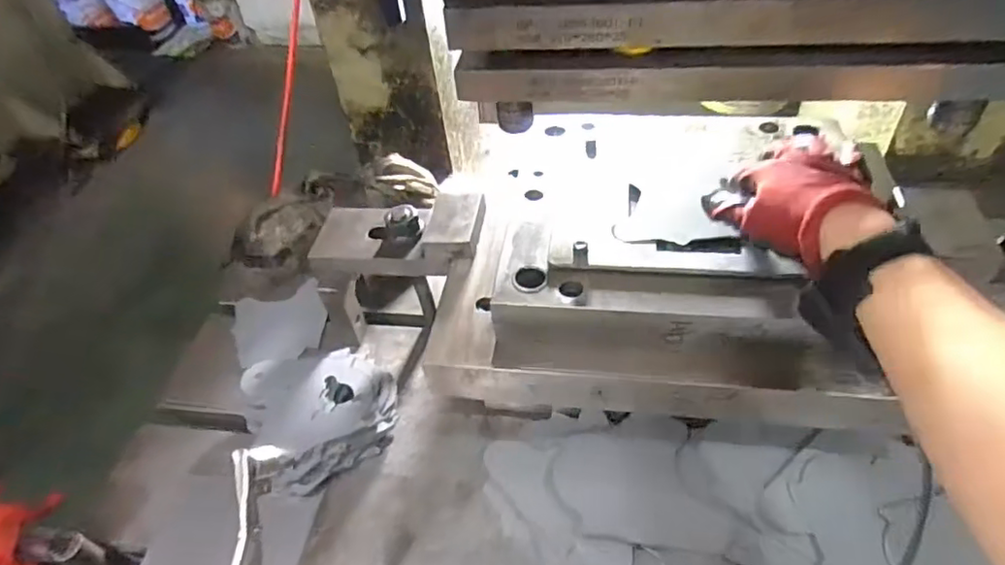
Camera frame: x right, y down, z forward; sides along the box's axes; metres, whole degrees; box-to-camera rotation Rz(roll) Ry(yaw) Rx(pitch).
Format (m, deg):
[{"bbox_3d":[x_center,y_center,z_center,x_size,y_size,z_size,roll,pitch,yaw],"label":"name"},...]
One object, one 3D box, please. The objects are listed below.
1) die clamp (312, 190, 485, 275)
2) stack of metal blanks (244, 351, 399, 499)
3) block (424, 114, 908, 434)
[{"bbox_3d":[-0.109,-0.051,0.649,0.183,0.054,0.106,4,46,11],"label":"die clamp"},{"bbox_3d":[-0.198,0.129,0.650,0.152,0.041,0.157,-29,49,-20],"label":"stack of metal blanks"},{"bbox_3d":[0.136,-0.038,0.584,0.365,0.091,0.342,5,47,12],"label":"block"}]

